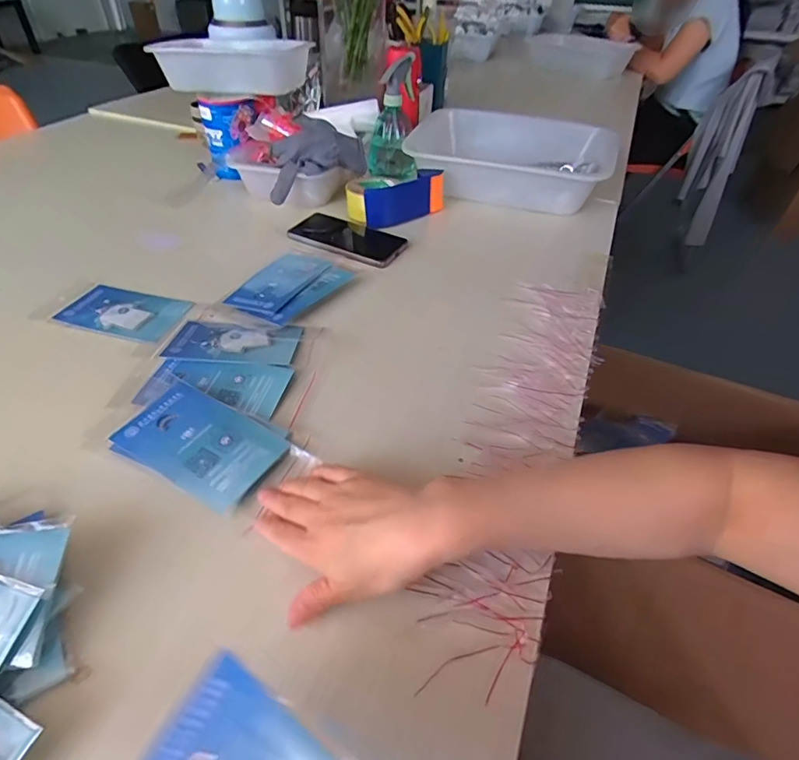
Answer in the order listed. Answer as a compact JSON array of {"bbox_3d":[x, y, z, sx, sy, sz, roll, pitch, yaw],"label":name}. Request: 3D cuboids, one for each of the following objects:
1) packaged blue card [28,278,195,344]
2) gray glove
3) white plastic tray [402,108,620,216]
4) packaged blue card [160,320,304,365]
[{"bbox_3d":[-0.337,-0.086,0.576,0.175,0.004,0.090,13,44,10],"label":"packaged blue card"},{"bbox_3d":[-0.133,-0.353,0.772,0.155,0.083,0.105,-8,44,-11],"label":"gray glove"},{"bbox_3d":[0.180,-0.384,0.836,0.347,0.077,0.249,10,44,7],"label":"white plastic tray"},{"bbox_3d":[-0.179,-0.044,0.529,0.135,0.008,0.075,3,43,0],"label":"packaged blue card"}]

